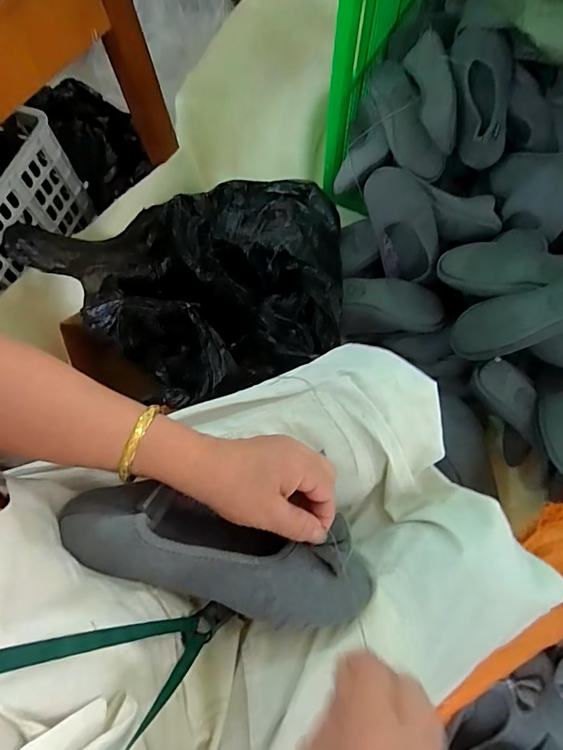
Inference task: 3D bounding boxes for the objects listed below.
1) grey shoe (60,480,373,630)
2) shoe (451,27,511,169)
[{"bbox_3d":[-0.038,0.135,0.342,0.237,0.059,0.073,19,71,-10],"label":"grey shoe"},{"bbox_3d":[0.326,-0.459,0.752,0.099,0.061,0.220,8,71,4],"label":"shoe"}]

